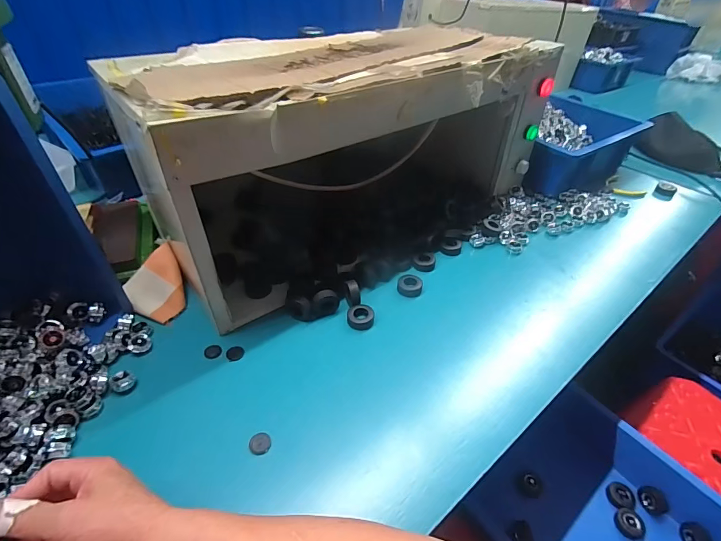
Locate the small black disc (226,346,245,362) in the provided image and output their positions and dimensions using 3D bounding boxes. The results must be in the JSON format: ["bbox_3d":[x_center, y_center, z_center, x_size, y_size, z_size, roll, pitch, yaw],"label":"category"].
[{"bbox_3d":[-0.162,0.107,0.481,0.022,0.004,0.021,2,40,-2],"label":"small black disc"}]

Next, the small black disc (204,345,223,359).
[{"bbox_3d":[-0.186,0.103,0.470,0.021,0.005,0.018,-3,40,-8],"label":"small black disc"}]

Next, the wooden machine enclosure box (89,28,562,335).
[{"bbox_3d":[0.002,-0.218,0.618,0.640,0.255,0.326,-25,47,-29],"label":"wooden machine enclosure box"}]

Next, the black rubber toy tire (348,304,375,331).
[{"bbox_3d":[0.001,0.066,0.523,0.036,0.017,0.035,2,40,-2],"label":"black rubber toy tire"}]

